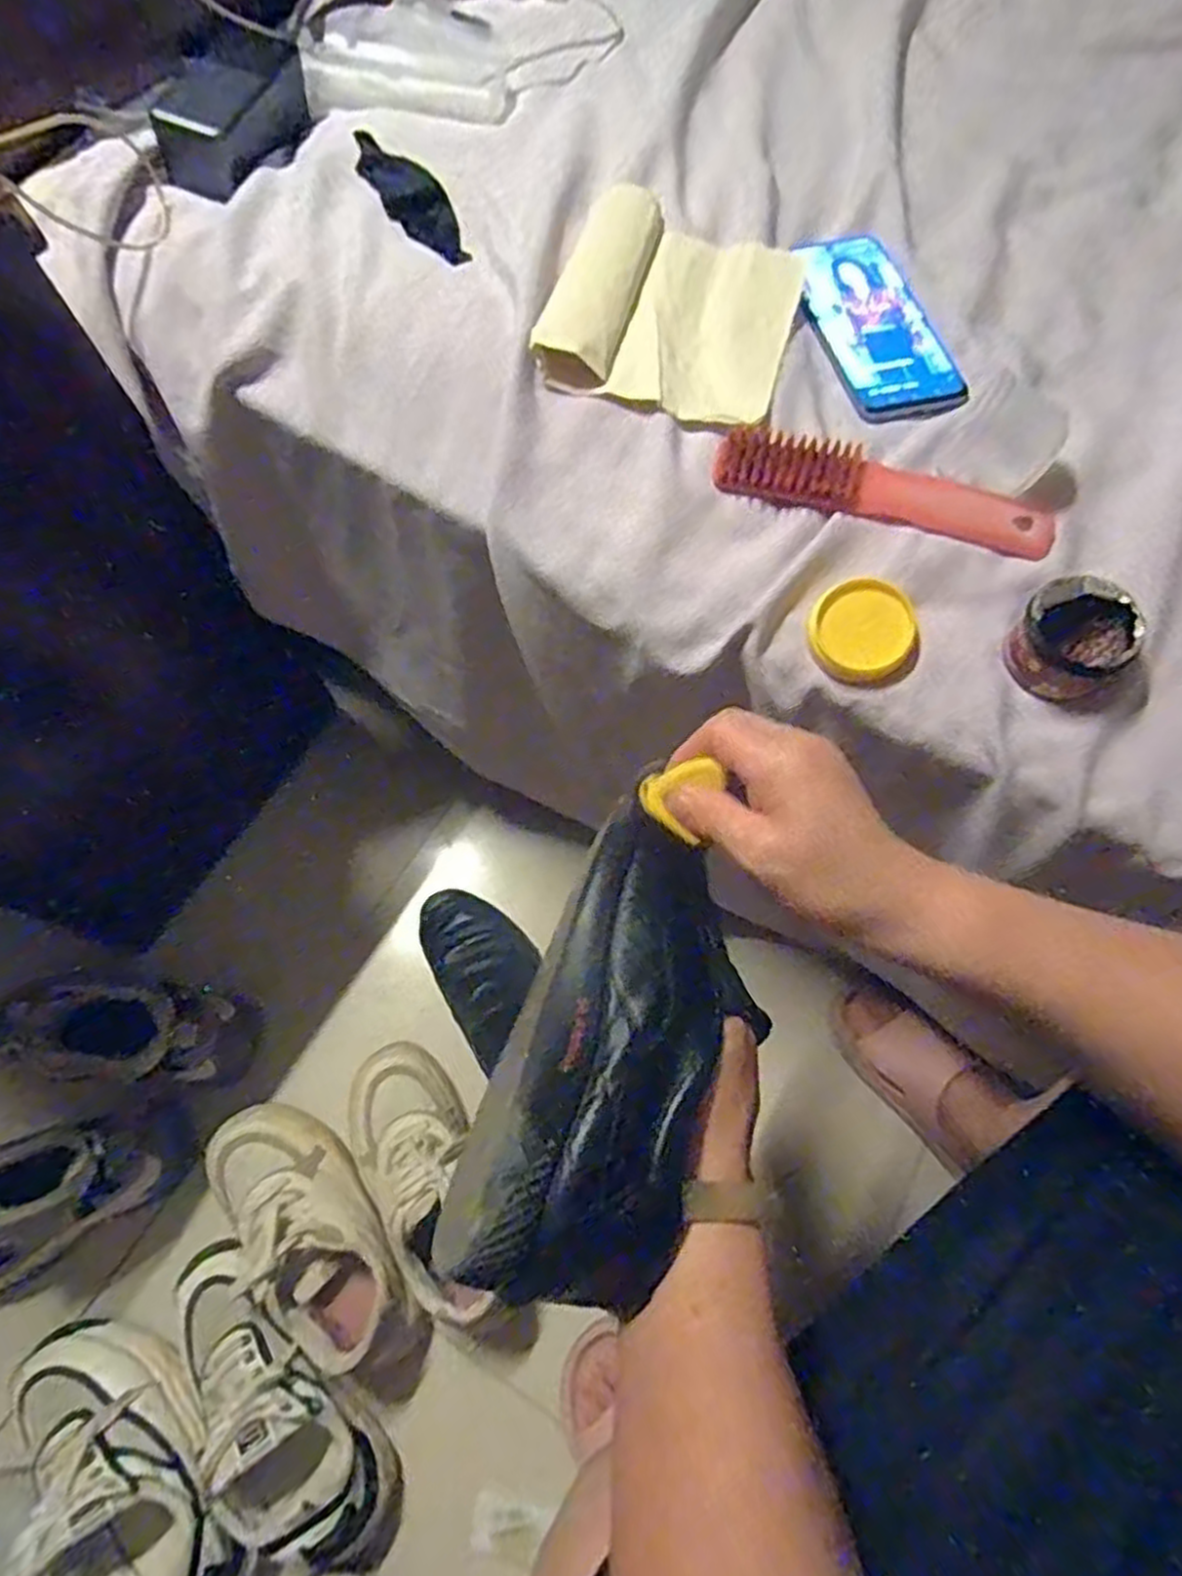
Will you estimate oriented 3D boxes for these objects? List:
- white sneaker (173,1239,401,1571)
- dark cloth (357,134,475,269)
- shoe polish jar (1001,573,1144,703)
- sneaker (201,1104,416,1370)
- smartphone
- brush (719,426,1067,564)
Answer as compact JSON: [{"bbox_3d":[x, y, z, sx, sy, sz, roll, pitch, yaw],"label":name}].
[{"bbox_3d":[-0.258,0.498,0.609,0.097,0.098,0.267,-41,73,-14],"label":"white sneaker"},{"bbox_3d":[-0.119,-0.402,0.521,0.038,0.012,0.129,-31,71,-11],"label":"dark cloth"},{"bbox_3d":[0.250,-0.078,0.400,0.050,0.037,0.053,0,68,1],"label":"shoe polish jar"},{"bbox_3d":[-0.248,0.388,0.666,0.105,0.083,0.245,-37,72,-13],"label":"sneaker"},{"bbox_3d":[0.184,-0.309,0.504,0.076,0.009,0.163,-13,69,-4],"label":"smartphone"},{"bbox_3d":[0.168,-0.170,0.439,0.191,0.024,0.036,16,69,7],"label":"brush"}]

